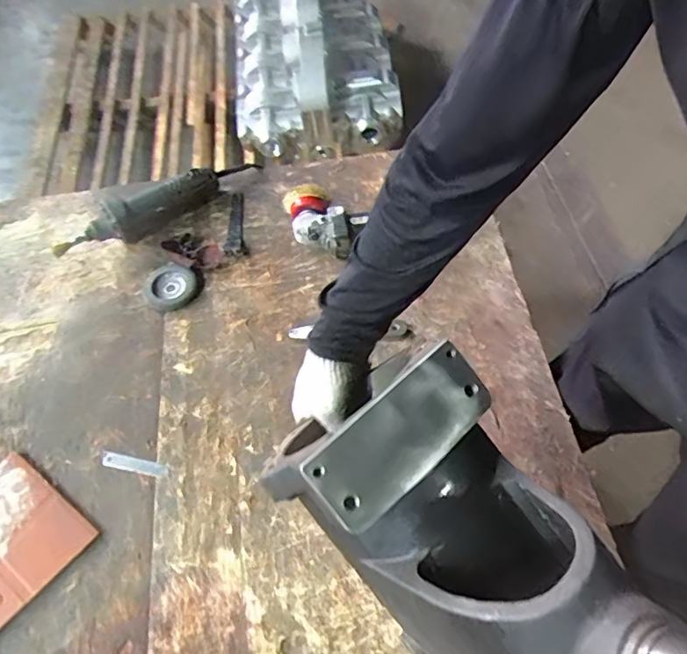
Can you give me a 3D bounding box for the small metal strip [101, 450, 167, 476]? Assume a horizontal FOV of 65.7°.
[{"bbox_3d":[-0.292,0.189,0.738,0.100,0.004,0.020,12,60,9],"label":"small metal strip"}]

